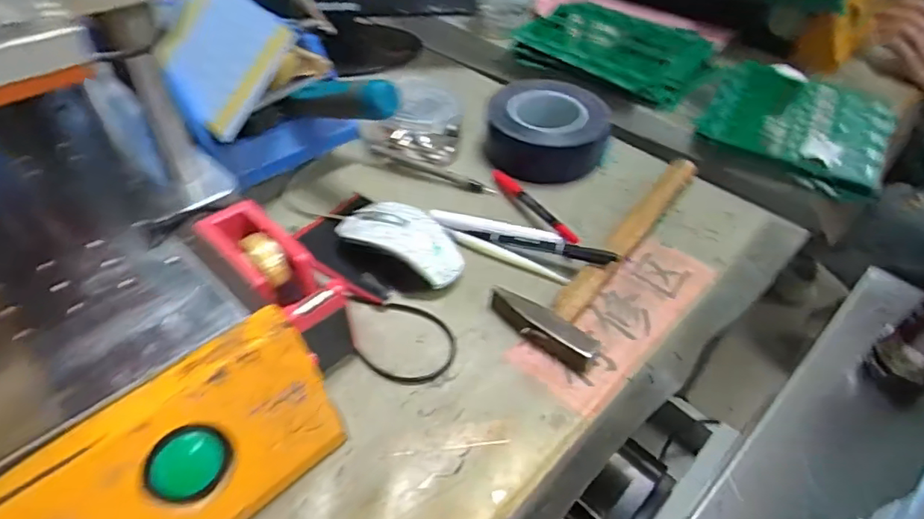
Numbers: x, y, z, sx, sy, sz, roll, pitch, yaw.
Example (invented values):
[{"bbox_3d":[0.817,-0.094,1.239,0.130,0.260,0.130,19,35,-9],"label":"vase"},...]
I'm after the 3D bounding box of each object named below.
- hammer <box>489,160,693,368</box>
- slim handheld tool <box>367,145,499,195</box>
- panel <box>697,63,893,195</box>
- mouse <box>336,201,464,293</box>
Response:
[{"bbox_3d":[0.133,-0.021,0.512,0.089,0.019,0.292,26,49,21],"label":"hammer"},{"bbox_3d":[-0.030,-0.093,0.582,0.141,0.013,0.011,21,47,16],"label":"slim handheld tool"},{"bbox_3d":[0.404,-0.173,0.674,0.209,0.021,0.219,30,50,23],"label":"panel"},{"bbox_3d":[-0.052,-0.017,0.483,0.116,0.040,0.064,29,50,23],"label":"mouse"}]

